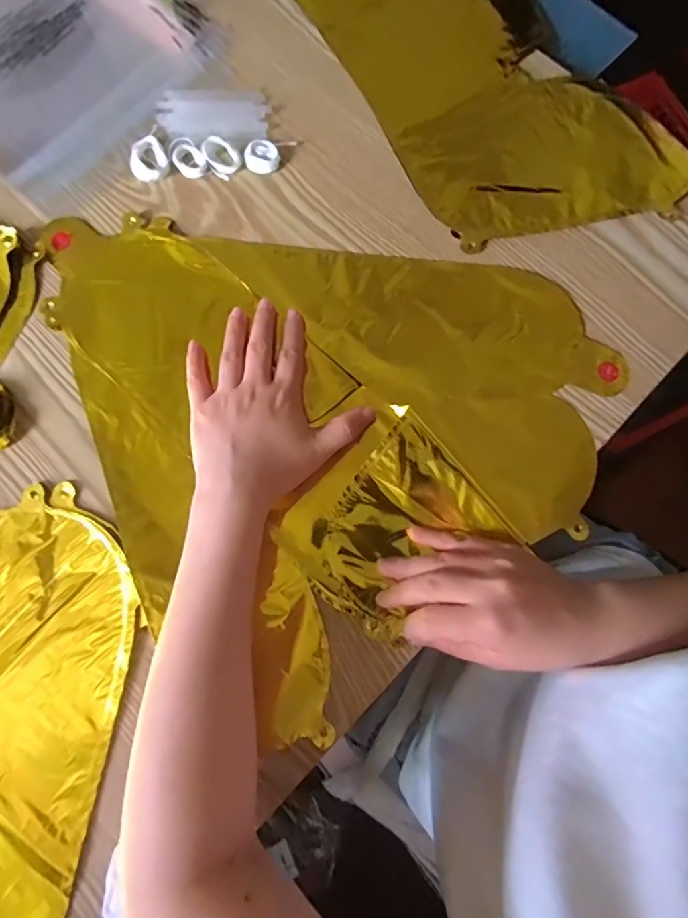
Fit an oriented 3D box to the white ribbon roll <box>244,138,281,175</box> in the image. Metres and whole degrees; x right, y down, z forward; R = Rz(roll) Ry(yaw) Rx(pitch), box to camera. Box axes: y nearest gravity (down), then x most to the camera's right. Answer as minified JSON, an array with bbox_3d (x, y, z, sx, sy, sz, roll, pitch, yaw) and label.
[{"bbox_3d":[-0.066,-0.243,0.412,0.025,0.007,0.029,-33,80,-6],"label":"white ribbon roll"}]

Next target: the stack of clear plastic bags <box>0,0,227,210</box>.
[{"bbox_3d":[-0.261,-0.359,0.440,0.246,0.011,0.212,42,82,8],"label":"stack of clear plastic bags"}]

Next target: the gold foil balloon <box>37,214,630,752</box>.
[{"bbox_3d":[-0.024,-0.068,0.382,0.361,0.013,0.393,-37,81,-6],"label":"gold foil balloon"}]

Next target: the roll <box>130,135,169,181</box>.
[{"bbox_3d":[-0.158,-0.241,0.412,0.030,0.007,0.033,0,79,0],"label":"roll"}]

